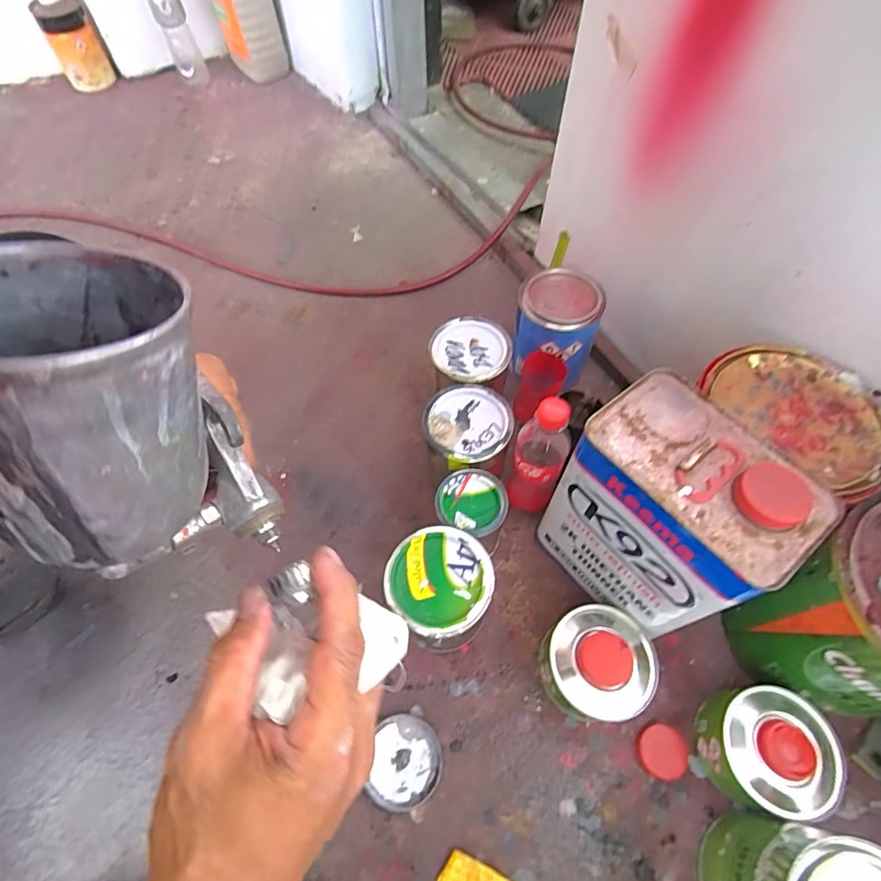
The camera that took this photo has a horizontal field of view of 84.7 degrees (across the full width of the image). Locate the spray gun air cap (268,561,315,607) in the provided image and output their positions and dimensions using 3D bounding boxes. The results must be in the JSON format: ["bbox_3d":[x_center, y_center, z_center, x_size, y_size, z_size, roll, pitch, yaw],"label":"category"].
[{"bbox_3d":[-0.072,0.073,0.240,0.021,0.016,0.015,-27,59,-14],"label":"spray gun air cap"}]

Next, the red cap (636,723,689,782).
[{"bbox_3d":[0.218,0.305,0.474,0.050,0.016,0.045,11,60,7],"label":"red cap"}]

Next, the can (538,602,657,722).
[{"bbox_3d":[0.158,0.223,0.484,0.106,0.083,0.098,0,59,1],"label":"can"}]

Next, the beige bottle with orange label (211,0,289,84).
[{"bbox_3d":[-0.454,-0.992,1.116,0.127,0.255,0.184,-22,61,-12],"label":"beige bottle with orange label"}]

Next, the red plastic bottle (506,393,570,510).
[{"bbox_3d":[0.107,0.017,0.535,0.056,0.188,0.066,18,61,10],"label":"red plastic bottle"}]

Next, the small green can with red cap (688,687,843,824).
[{"bbox_3d":[0.300,0.285,0.446,0.103,0.066,0.095,0,59,1],"label":"small green can with red cap"}]

